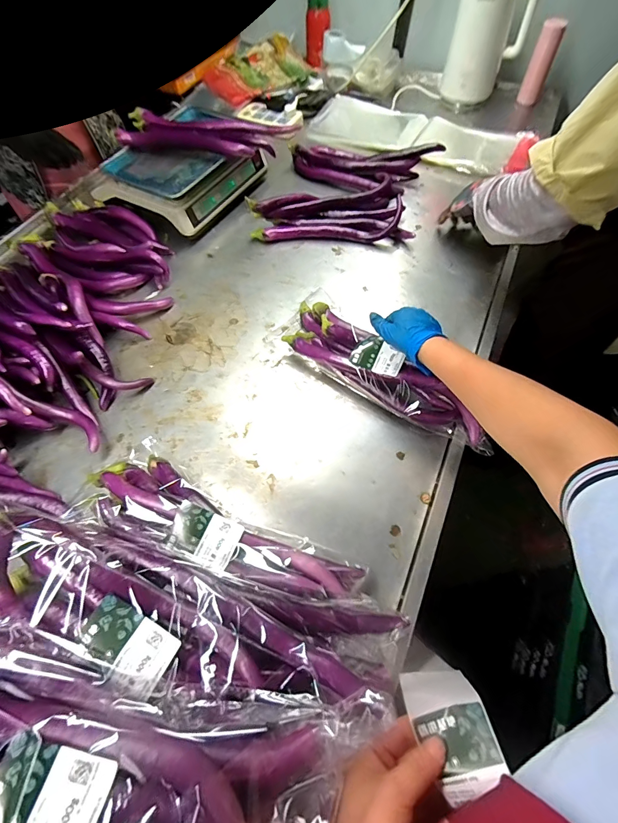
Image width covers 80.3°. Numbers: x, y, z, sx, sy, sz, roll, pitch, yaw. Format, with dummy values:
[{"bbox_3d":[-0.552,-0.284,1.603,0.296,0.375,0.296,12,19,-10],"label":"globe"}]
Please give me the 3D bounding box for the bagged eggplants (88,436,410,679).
[{"bbox_3d":[-0.083,0.154,0.437,0.403,0.096,0.102,24,65,15],"label":"bagged eggplants"}]

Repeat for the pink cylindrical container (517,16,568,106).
[{"bbox_3d":[0.639,-0.959,1.012,0.058,0.165,0.067,21,64,13],"label":"pink cylindrical container"}]

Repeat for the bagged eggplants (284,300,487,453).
[{"bbox_3d":[0.111,-0.070,0.602,0.385,0.072,0.116,39,69,22],"label":"bagged eggplants"}]

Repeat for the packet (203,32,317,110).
[{"bbox_3d":[-0.163,-1.111,1.186,0.331,0.051,0.251,-35,65,-16],"label":"packet"}]

